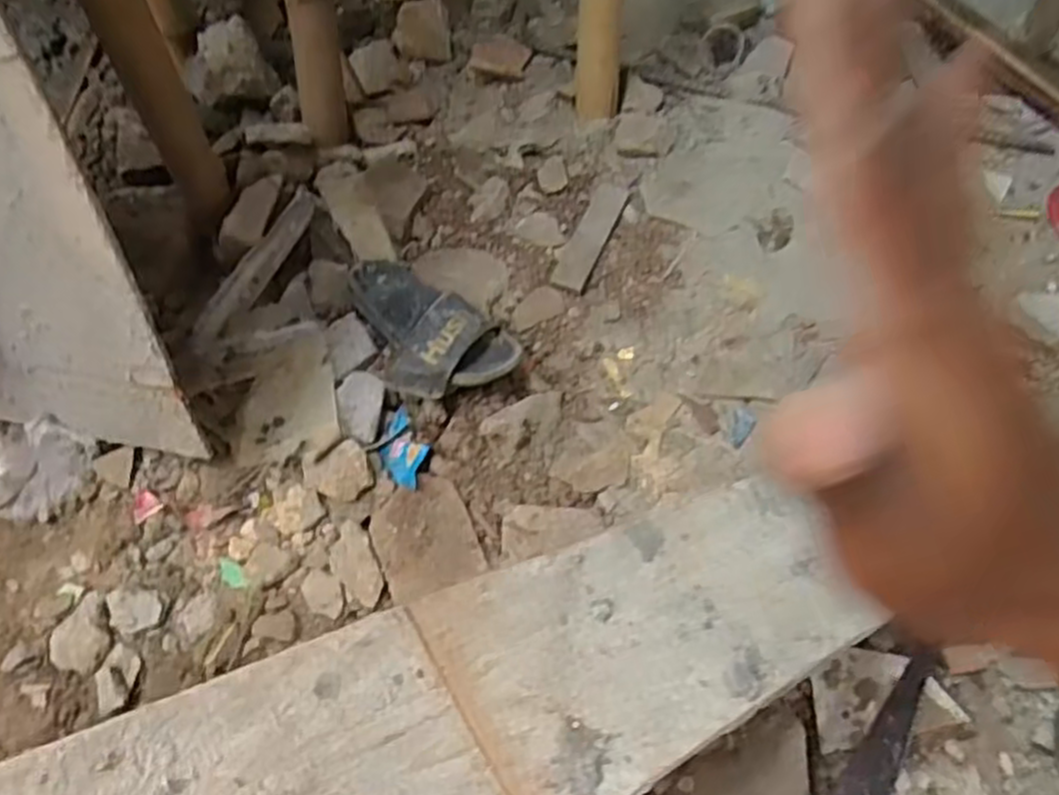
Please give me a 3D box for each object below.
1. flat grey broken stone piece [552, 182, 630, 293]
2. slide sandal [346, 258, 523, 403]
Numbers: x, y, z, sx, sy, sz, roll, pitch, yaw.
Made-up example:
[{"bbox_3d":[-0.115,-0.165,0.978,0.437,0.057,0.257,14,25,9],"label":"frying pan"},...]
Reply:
[{"bbox_3d":[0.084,-0.225,1.020,0.052,0.011,0.192,22,62,11],"label":"flat grey broken stone piece"},{"bbox_3d":[-0.139,-0.089,0.914,0.258,0.070,0.131,41,67,20],"label":"slide sandal"}]

